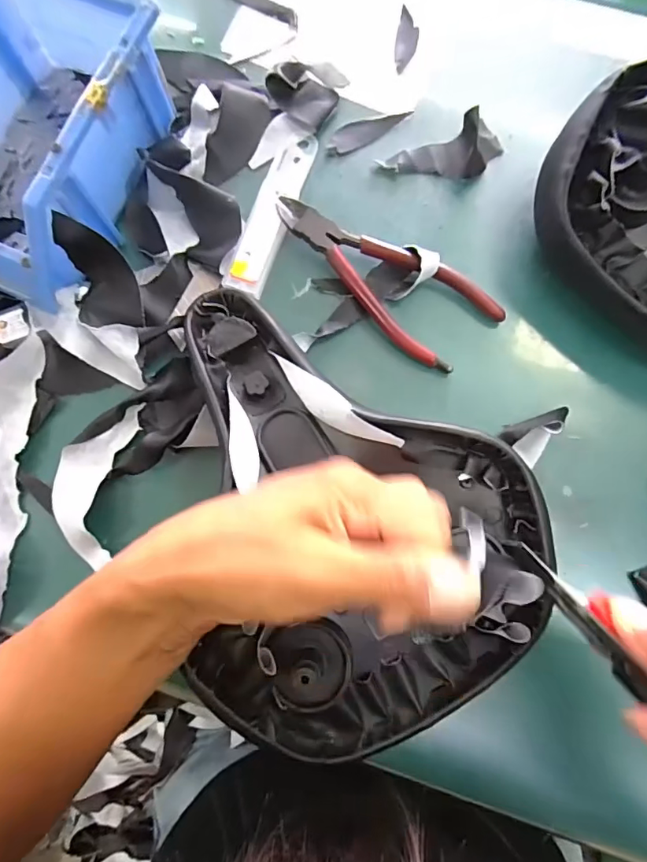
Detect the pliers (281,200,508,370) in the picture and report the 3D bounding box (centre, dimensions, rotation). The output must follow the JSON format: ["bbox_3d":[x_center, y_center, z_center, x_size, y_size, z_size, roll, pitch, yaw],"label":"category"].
[{"bbox_3d":[0.041,-0.108,0.318,0.065,0.018,0.152,-42,81,-6],"label":"pliers"}]

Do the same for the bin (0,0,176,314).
[{"bbox_3d":[-0.180,-0.179,0.303,0.120,0.071,0.178,24,81,5],"label":"bin"}]

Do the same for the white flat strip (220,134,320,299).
[{"bbox_3d":[-0.033,-0.148,0.327,0.026,0.009,0.124,20,76,-8],"label":"white flat strip"}]

